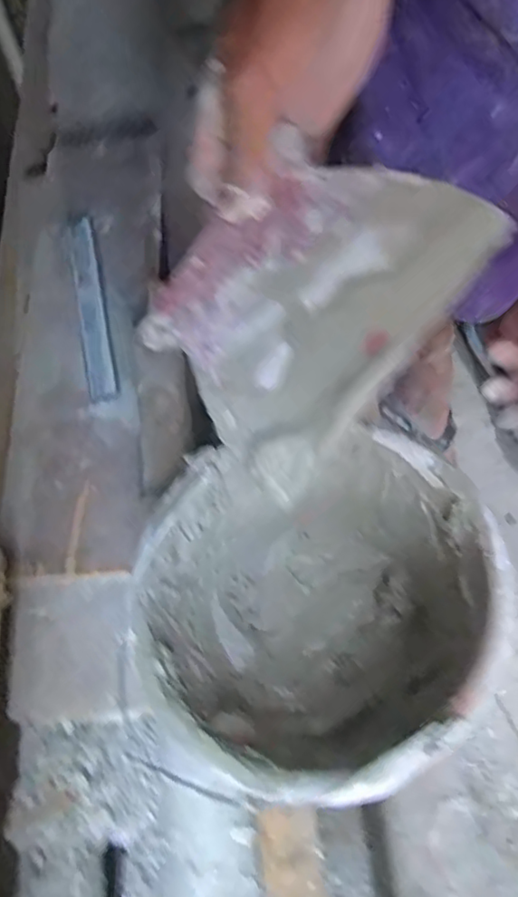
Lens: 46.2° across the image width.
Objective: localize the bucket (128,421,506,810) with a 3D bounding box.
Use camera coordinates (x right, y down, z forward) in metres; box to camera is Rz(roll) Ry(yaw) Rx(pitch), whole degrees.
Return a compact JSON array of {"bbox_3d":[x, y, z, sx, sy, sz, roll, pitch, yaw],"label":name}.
[{"bbox_3d":[0.036,0.133,0.448,0.237,0.178,0.215,3,58,3],"label":"bucket"}]

